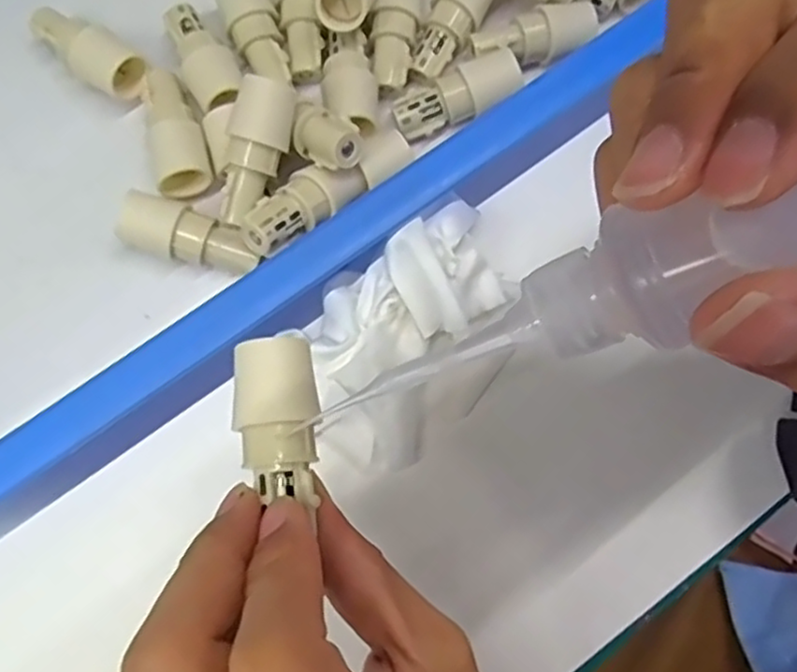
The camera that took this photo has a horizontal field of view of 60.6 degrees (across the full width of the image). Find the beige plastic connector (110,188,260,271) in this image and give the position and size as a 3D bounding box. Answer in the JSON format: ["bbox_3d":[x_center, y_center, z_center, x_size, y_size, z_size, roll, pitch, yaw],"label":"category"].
[{"bbox_3d":[-0.081,-0.037,0.268,0.053,0.021,0.022,23,75,5],"label":"beige plastic connector"}]

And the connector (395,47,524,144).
[{"bbox_3d":[0.024,-0.101,0.283,0.054,0.014,0.022,-24,76,7],"label":"connector"}]

